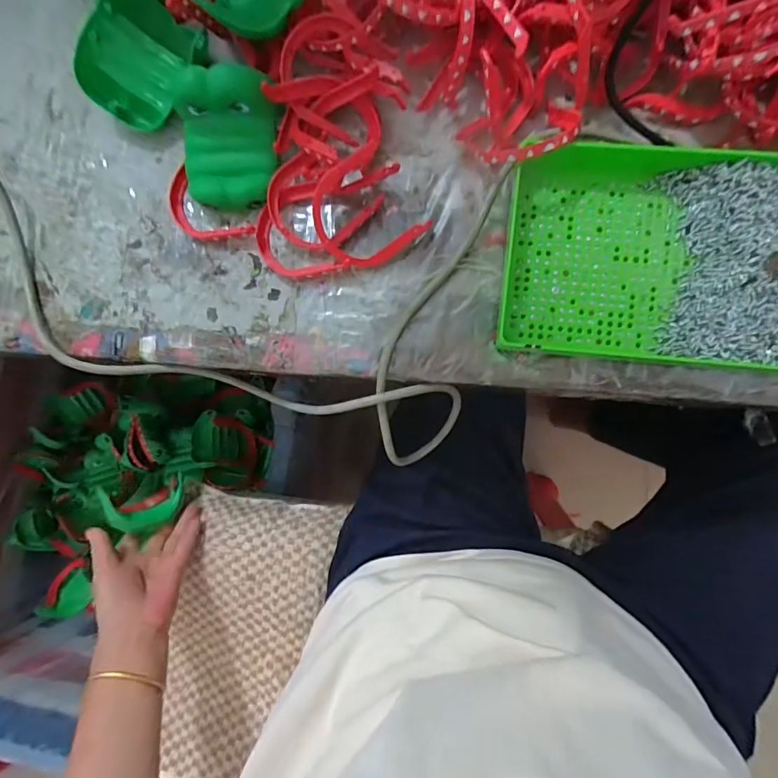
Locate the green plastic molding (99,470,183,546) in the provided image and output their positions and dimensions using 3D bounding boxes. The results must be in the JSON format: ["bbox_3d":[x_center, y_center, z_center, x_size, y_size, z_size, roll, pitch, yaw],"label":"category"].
[{"bbox_3d":[-0.282,0.142,0.522,0.061,0.062,0.065,-10,86,2],"label":"green plastic molding"}]

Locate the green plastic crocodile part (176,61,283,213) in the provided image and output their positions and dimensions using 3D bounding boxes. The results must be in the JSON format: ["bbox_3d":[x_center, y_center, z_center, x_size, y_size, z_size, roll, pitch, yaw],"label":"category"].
[{"bbox_3d":[-0.125,-0.191,0.346,0.077,0.053,0.092,-1,88,4],"label":"green plastic crocodile part"}]

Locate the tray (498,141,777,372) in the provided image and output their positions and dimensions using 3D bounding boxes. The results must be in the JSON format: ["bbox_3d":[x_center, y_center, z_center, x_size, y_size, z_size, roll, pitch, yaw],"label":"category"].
[{"bbox_3d":[0.210,-0.094,0.325,0.245,0.040,0.154,6,86,6],"label":"tray"}]

